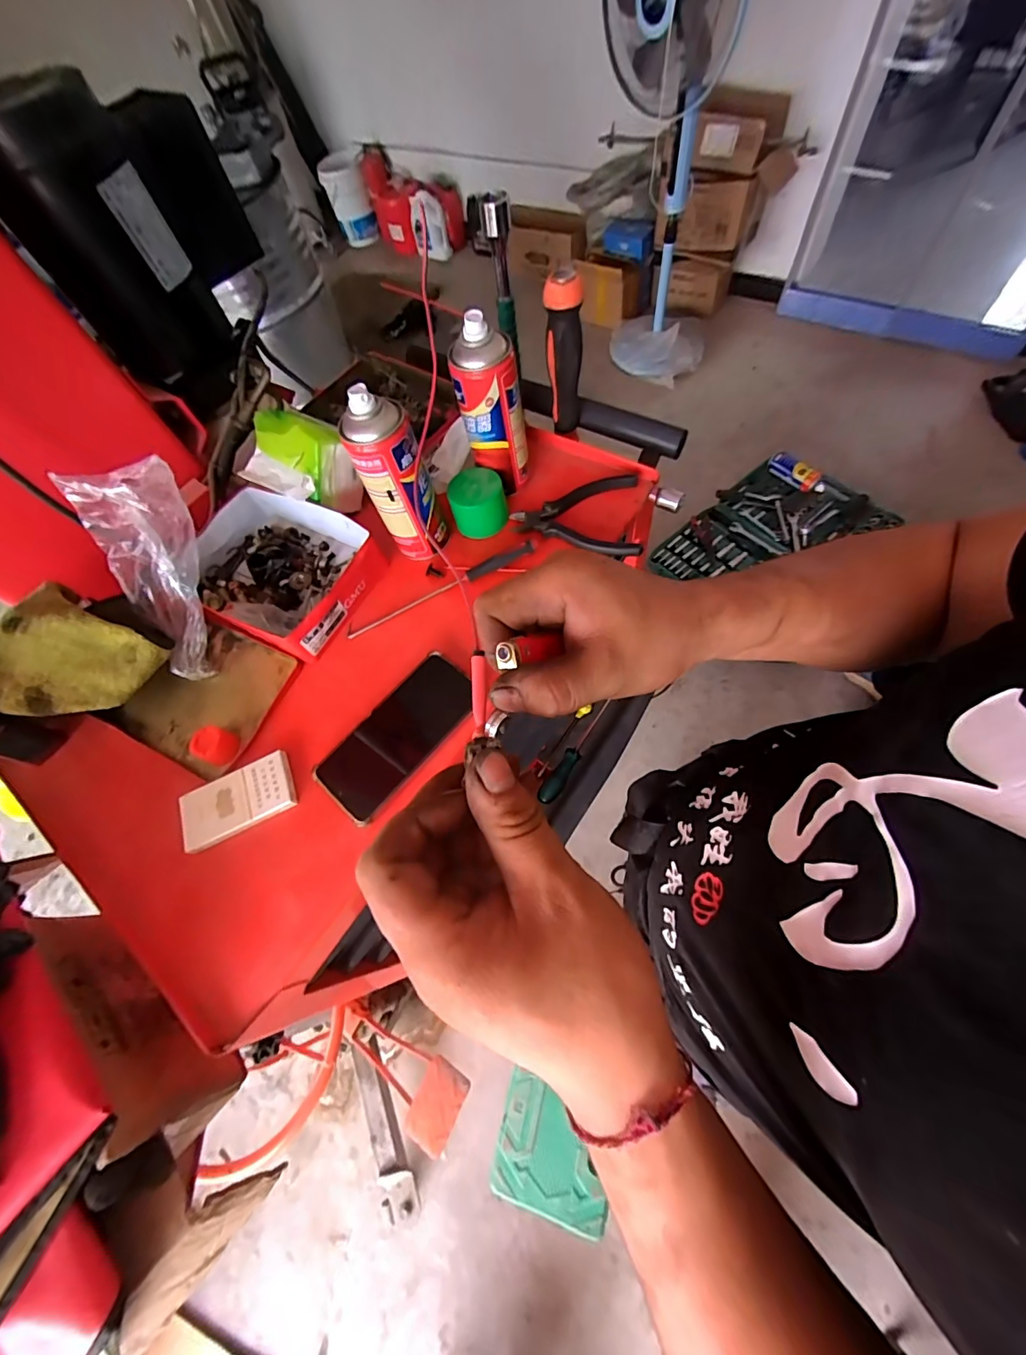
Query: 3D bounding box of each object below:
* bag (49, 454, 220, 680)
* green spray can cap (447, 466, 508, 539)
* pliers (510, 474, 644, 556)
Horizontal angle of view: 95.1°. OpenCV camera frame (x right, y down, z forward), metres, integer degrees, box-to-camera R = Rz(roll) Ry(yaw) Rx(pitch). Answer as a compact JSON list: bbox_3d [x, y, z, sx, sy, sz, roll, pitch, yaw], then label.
[{"bbox_3d":[-0.361,-0.102,0.479,0.090,0.212,0.055,-7,21,0],"label":"bag"},{"bbox_3d":[-0.040,-0.201,0.542,0.063,0.056,0.061,-33,64,-8],"label":"green spray can cap"},{"bbox_3d":[0.070,-0.182,0.532,0.141,0.017,0.110,-2,64,7],"label":"pliers"}]

